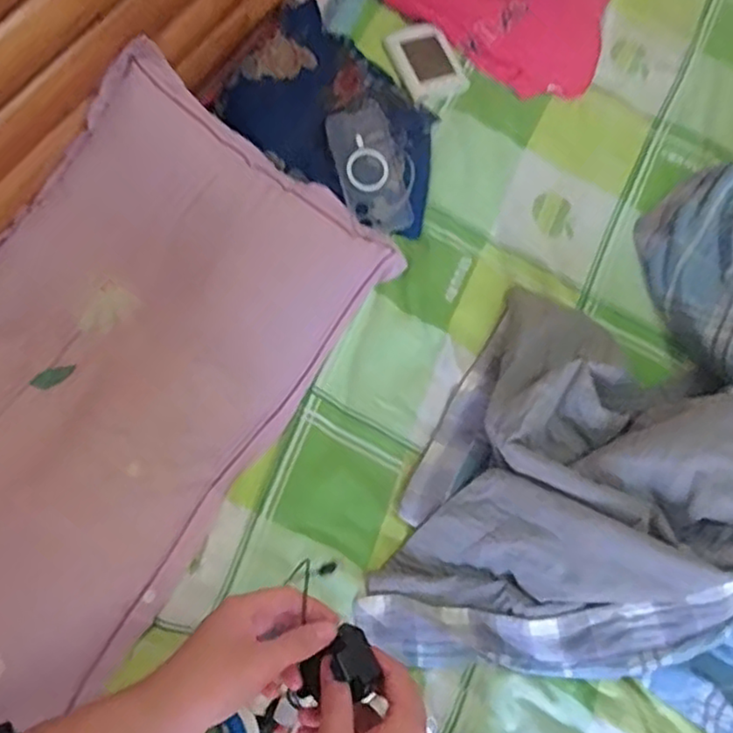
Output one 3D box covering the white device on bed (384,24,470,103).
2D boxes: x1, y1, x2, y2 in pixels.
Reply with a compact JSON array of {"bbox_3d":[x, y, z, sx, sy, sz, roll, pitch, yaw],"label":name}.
[{"bbox_3d":[0.085,-0.436,0.971,0.089,0.023,0.110,-24,75,-10],"label":"white device on bed"}]

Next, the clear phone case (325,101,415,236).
[{"bbox_3d":[0.007,-0.264,0.897,0.098,0.018,0.177,-20,88,-13],"label":"clear phone case"}]

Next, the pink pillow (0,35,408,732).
[{"bbox_3d":[-0.305,0.029,0.770,0.381,0.127,0.726,33,73,8],"label":"pink pillow"}]

